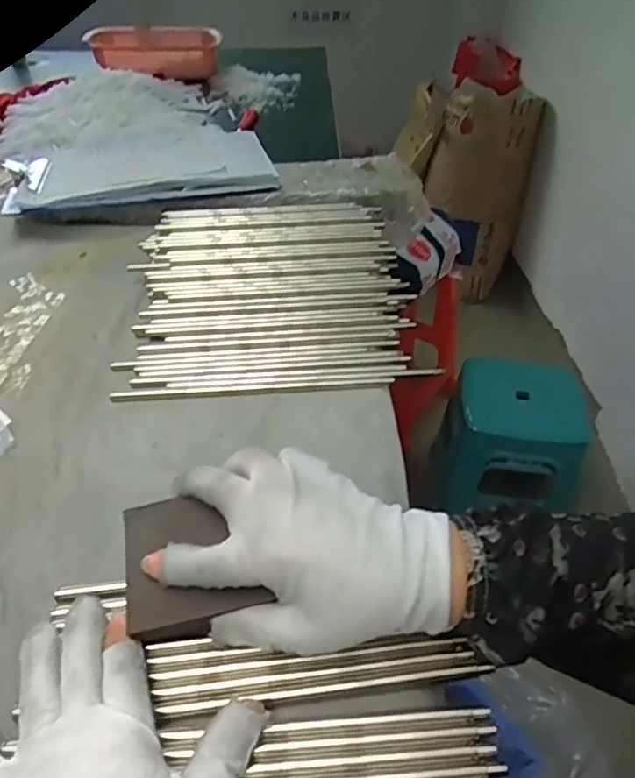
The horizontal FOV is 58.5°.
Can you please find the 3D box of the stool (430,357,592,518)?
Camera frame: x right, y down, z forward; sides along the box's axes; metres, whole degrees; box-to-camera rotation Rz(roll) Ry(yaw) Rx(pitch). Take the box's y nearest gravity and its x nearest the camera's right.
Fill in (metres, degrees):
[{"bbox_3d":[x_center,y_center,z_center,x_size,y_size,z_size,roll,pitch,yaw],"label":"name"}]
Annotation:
[{"bbox_3d":[0.406,0.102,1.164,0.267,0.255,0.263,12,41,13],"label":"stool"}]

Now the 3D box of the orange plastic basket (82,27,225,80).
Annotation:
[{"bbox_3d":[-0.368,-0.771,1.305,0.291,0.072,0.285,-8,41,-11],"label":"orange plastic basket"}]

